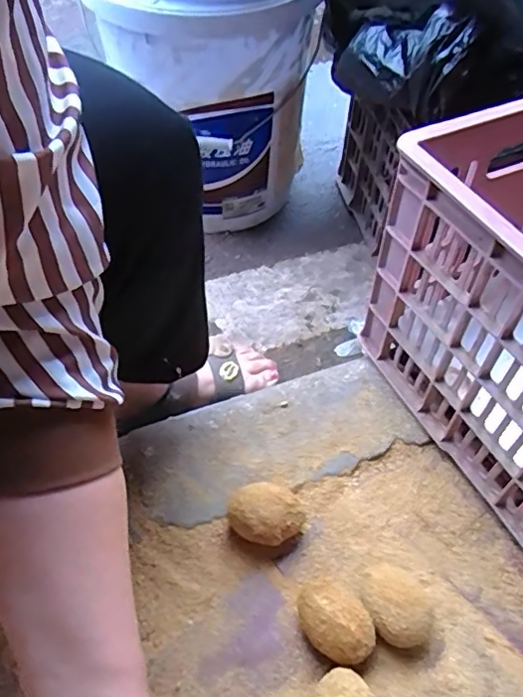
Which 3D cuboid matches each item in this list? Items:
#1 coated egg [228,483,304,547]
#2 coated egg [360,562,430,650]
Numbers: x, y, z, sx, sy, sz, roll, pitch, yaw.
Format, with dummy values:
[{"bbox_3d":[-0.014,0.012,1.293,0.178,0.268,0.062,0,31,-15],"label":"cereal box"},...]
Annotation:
[{"bbox_3d":[0.002,0.145,0.484,0.062,0.044,0.048,17,54,13],"label":"coated egg"},{"bbox_3d":[0.103,0.202,0.437,0.046,0.047,0.064,-28,57,-20],"label":"coated egg"}]

